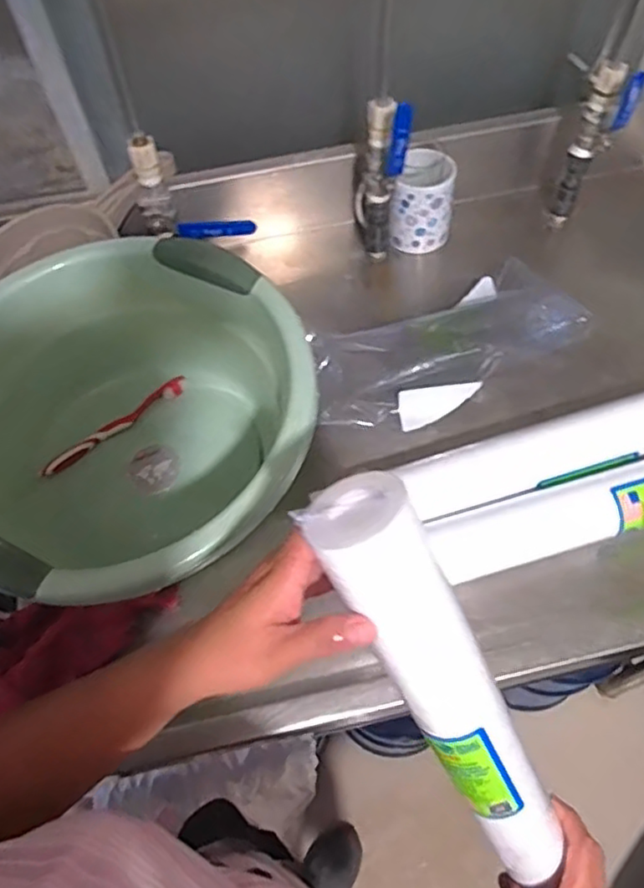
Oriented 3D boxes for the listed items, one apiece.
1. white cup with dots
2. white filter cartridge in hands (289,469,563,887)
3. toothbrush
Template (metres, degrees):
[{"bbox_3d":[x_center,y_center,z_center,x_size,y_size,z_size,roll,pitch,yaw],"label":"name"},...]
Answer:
[{"bbox_3d":[0.129,-0.301,0.792,0.069,0.100,0.074,16,62,12],"label":"white cup with dots"},{"bbox_3d":[0.091,0.177,0.419,0.064,0.375,0.049,-38,31,-18],"label":"white filter cartridge in hands"},{"bbox_3d":[-0.229,-0.020,0.705,0.181,0.019,0.024,-34,63,-16],"label":"toothbrush"}]

